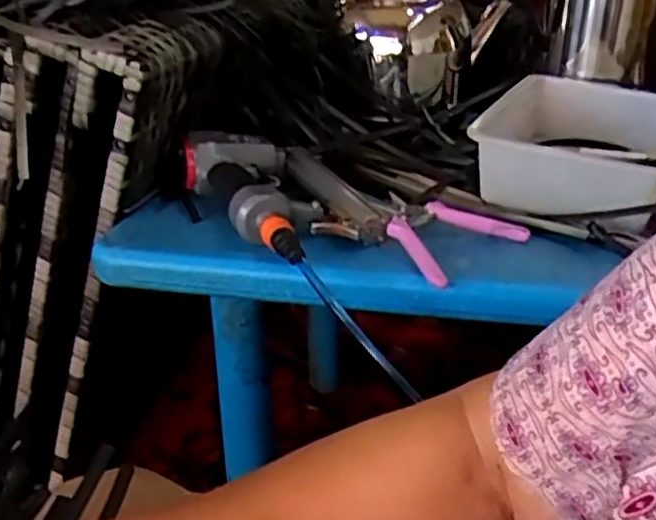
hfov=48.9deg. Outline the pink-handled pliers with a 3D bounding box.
[{"bbox_3d":[0.094,-0.029,0.676,0.125,0.027,0.140,23,34,37],"label":"pink-handled pliers"}]

